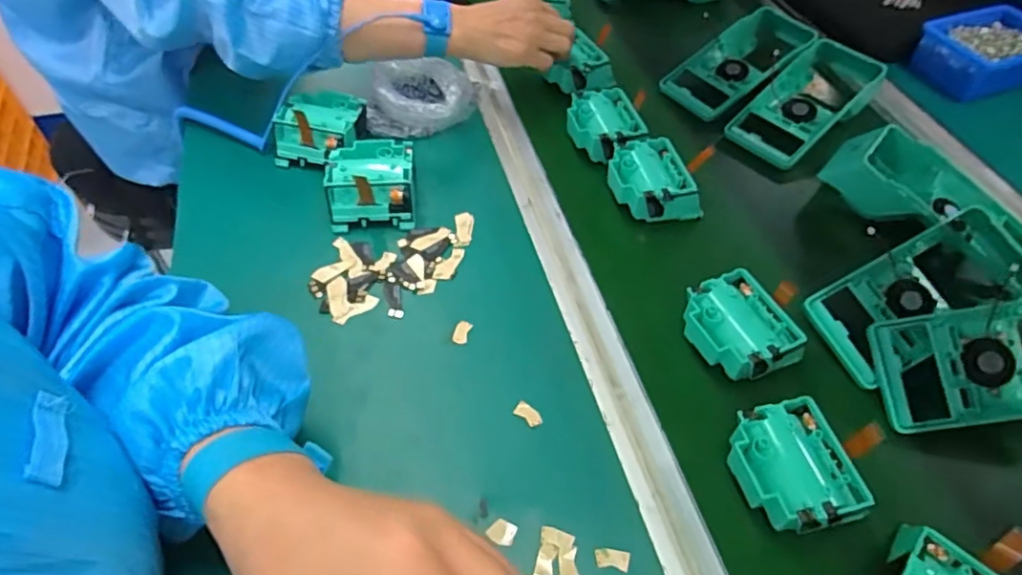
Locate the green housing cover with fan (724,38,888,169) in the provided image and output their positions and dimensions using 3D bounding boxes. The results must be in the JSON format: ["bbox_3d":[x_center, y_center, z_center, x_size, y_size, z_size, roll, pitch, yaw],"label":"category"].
[{"bbox_3d":[0.326,-0.203,0.645,0.204,0.047,0.096,-38,60,-25],"label":"green housing cover with fan"}]

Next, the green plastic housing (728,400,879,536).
[{"bbox_3d":[0.176,0.119,0.382,0.065,0.039,0.076,-14,52,-9],"label":"green plastic housing"}]

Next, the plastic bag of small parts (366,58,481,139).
[{"bbox_3d":[-0.092,-0.204,0.625,0.111,0.045,0.106,-5,52,-2],"label":"plastic bag of small parts"}]

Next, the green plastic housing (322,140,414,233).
[{"bbox_3d":[-0.123,-0.090,0.530,0.072,0.040,0.075,-5,52,-2],"label":"green plastic housing"}]

